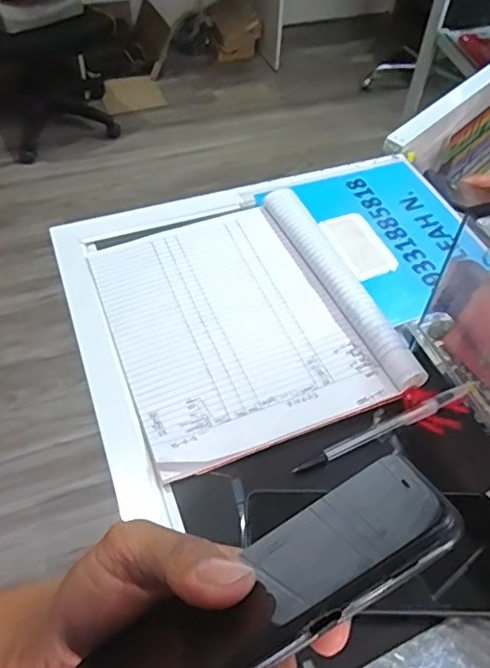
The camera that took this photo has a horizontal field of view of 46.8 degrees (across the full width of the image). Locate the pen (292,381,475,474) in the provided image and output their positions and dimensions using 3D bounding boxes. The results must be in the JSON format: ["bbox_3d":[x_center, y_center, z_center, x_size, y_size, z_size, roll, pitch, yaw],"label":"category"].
[{"bbox_3d":[0.113,0.071,0.439,0.151,0.017,0.011,-20,54,-17],"label":"pen"}]

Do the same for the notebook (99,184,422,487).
[{"bbox_3d":[-0.006,-0.023,0.493,0.208,0.034,0.253,-15,53,-14],"label":"notebook"}]

